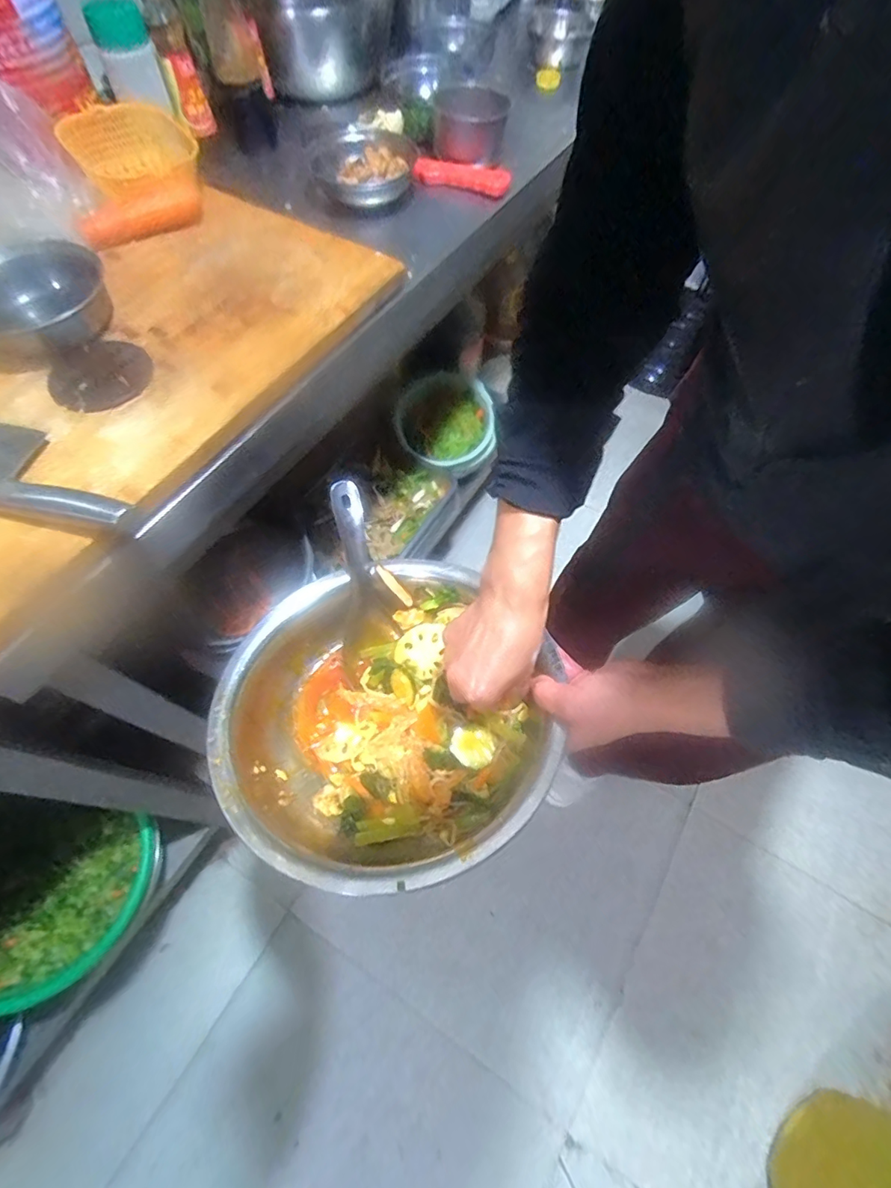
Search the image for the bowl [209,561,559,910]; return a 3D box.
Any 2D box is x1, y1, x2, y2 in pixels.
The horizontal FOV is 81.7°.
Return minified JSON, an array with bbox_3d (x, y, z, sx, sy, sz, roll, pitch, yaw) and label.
[{"bbox_3d":[-0.048,0.105,0.458,0.275,0.112,0.275,-1,50,1],"label":"bowl"}]

